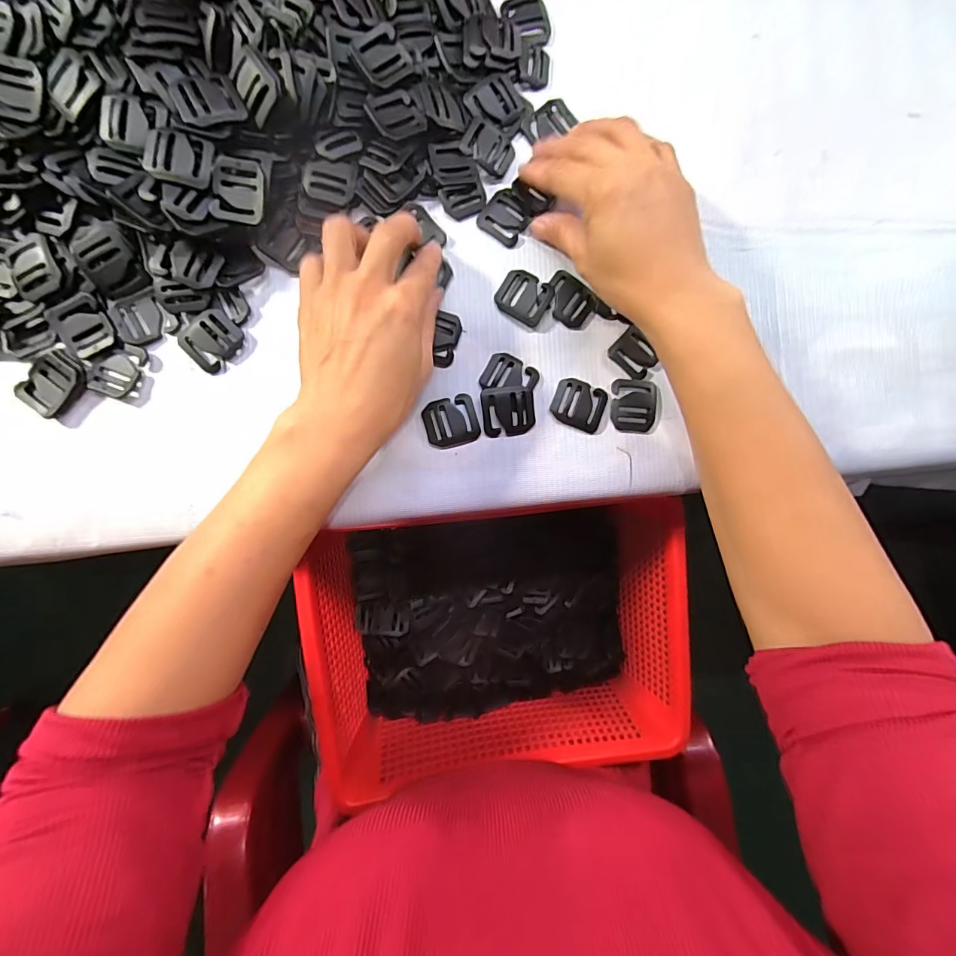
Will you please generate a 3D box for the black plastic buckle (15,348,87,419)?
[{"bbox_3d":[-0.262,-0.059,0.275,0.029,0.004,0.039,37,86,-2],"label":"black plastic buckle"}]

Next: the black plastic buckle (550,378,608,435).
[{"bbox_3d":[0.068,-0.049,0.301,0.037,0.004,0.031,19,87,-3],"label":"black plastic buckle"}]

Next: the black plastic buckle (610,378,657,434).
[{"bbox_3d":[0.106,-0.049,0.303,0.031,0.004,0.037,1,88,-4],"label":"black plastic buckle"}]

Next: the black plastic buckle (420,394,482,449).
[{"bbox_3d":[-0.018,-0.037,0.295,0.034,0.004,0.032,-16,89,-5],"label":"black plastic buckle"}]

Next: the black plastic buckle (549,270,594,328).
[{"bbox_3d":[0.062,-0.121,0.303,0.036,0.004,0.029,38,86,-2],"label":"black plastic buckle"}]

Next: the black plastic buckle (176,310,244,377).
[{"bbox_3d":[-0.171,-0.089,0.285,0.031,0.008,0.034,44,86,-2],"label":"black plastic buckle"}]

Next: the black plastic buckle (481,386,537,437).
[{"bbox_3d":[0.020,-0.044,0.295,0.035,0.009,0.032,-7,89,-4],"label":"black plastic buckle"}]

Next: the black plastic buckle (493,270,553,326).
[{"bbox_3d":[0.031,-0.122,0.301,0.034,0.006,0.032,36,86,-2],"label":"black plastic buckle"}]

